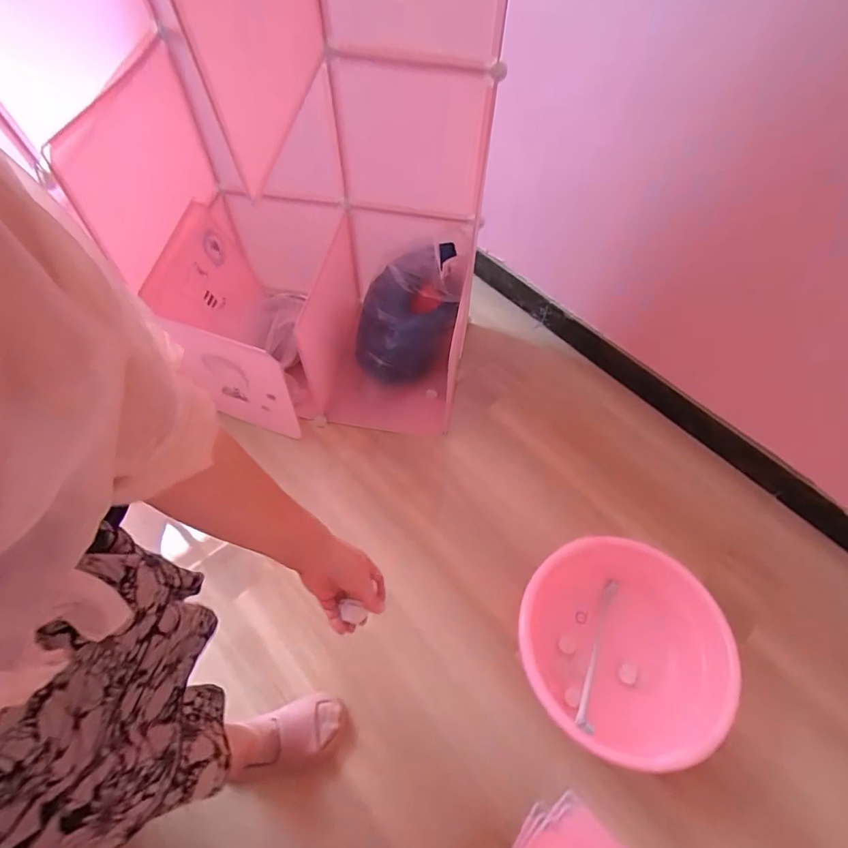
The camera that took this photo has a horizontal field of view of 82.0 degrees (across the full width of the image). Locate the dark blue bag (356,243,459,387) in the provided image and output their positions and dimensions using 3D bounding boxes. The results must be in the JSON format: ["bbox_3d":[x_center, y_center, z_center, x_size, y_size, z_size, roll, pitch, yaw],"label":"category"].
[{"bbox_3d":[-0.053,-0.282,1.231,0.256,0.321,0.212,1,56,-1],"label":"dark blue bag"}]

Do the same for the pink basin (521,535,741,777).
[{"bbox_3d":[0.373,0.442,0.967,0.355,0.192,0.362,1,56,-1],"label":"pink basin"}]

